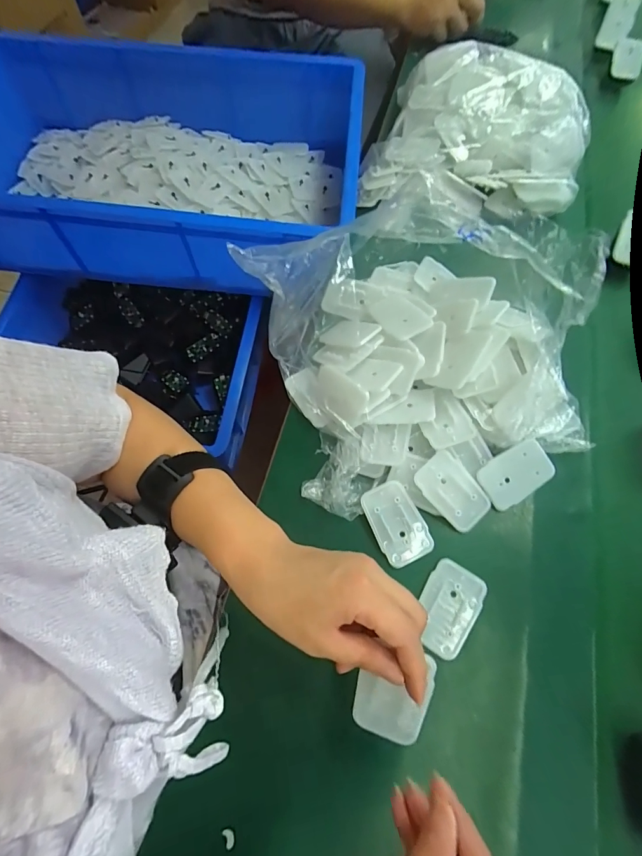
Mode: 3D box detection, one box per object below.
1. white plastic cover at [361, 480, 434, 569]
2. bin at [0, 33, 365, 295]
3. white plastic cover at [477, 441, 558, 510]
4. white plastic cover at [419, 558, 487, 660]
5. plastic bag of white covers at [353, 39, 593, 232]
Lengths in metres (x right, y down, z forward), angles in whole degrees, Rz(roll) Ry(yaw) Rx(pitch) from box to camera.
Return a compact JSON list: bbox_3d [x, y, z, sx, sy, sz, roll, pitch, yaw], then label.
[{"bbox_3d":[0.068,0.084,0.342,0.045,0.005,0.069,-22,68,-9],"label":"white plastic cover"},{"bbox_3d":[-0.285,-0.430,0.625,0.672,0.157,0.361,3,66,2],"label":"bin"},{"bbox_3d":[0.178,0.042,0.350,0.065,0.004,0.043,-31,86,-4],"label":"white plastic cover"},{"bbox_3d":[0.105,0.148,0.318,0.044,0.008,0.070,28,70,12],"label":"white plastic cover"},{"bbox_3d":[0.199,-0.371,0.490,0.258,0.089,0.212,17,68,8],"label":"plastic bag of white covers"}]

